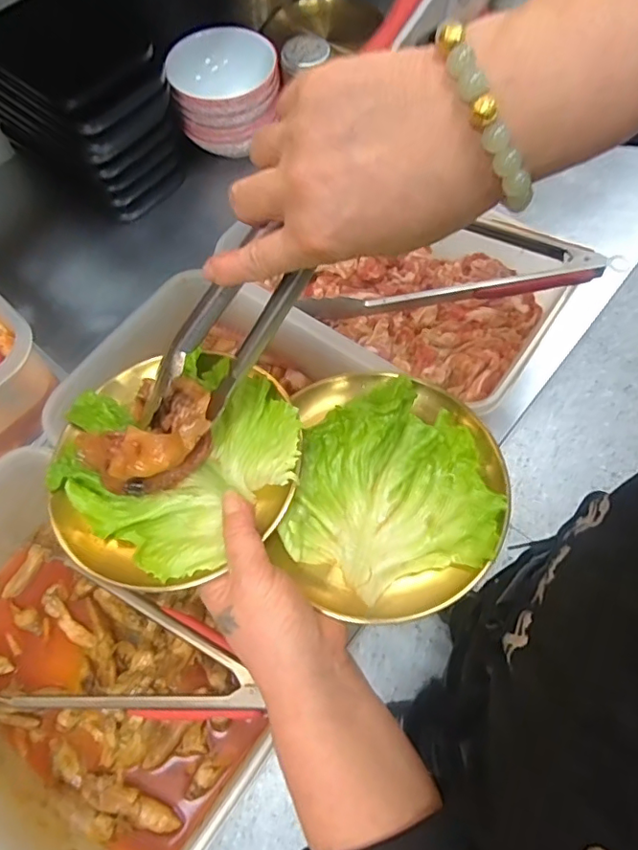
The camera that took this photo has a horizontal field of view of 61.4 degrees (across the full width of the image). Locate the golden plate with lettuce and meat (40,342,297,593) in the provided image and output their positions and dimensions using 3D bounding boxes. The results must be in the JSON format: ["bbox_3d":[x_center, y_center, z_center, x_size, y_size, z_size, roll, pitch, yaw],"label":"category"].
[{"bbox_3d":[-0.094,0.015,0.335,0.159,0.046,0.149,-1,66,2],"label":"golden plate with lettuce and meat"}]

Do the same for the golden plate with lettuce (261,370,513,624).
[{"bbox_3d":[0.047,0.038,0.341,0.133,0.023,0.158,6,66,5],"label":"golden plate with lettuce"}]

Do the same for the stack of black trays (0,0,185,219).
[{"bbox_3d":[-0.289,-0.378,0.647,0.220,0.189,0.115,35,72,16],"label":"stack of black trays"}]

